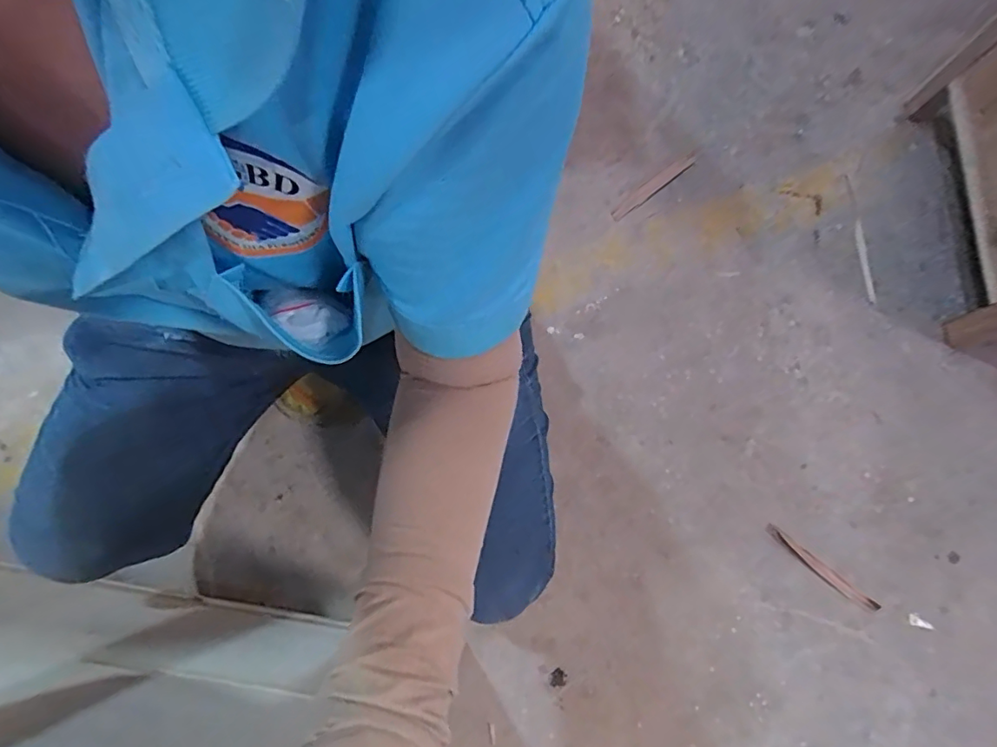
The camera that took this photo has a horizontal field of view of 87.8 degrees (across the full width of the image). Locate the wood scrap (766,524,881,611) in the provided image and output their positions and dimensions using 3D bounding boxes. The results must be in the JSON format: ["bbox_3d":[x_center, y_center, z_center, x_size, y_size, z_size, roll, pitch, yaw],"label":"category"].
[{"bbox_3d":[0.489,0.298,0.788,0.202,0.006,0.020,38,83,1],"label":"wood scrap"}]

